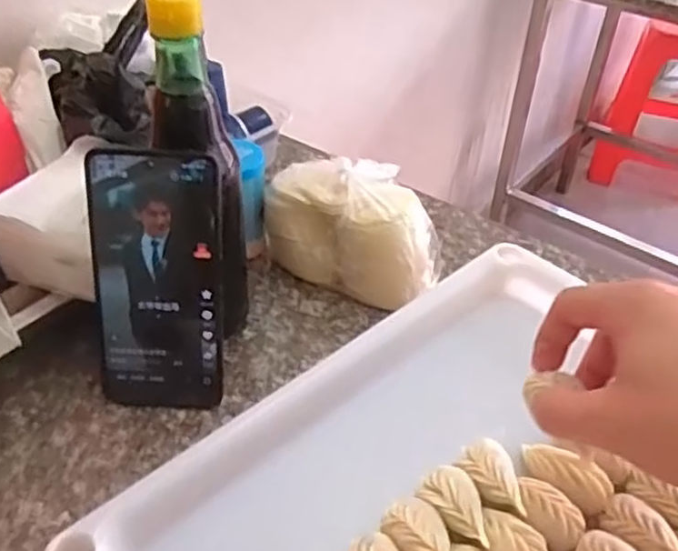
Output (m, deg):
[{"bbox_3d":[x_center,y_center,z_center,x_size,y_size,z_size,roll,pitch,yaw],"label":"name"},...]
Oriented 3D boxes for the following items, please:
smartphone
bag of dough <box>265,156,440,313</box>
[{"bbox_3d":[-0.111,0.007,0.424,0.077,0.165,0.007,3,20,0],"label":"smartphone"},{"bbox_3d":[0.012,-0.040,0.545,0.135,0.087,0.069,18,42,18],"label":"bag of dough"}]

